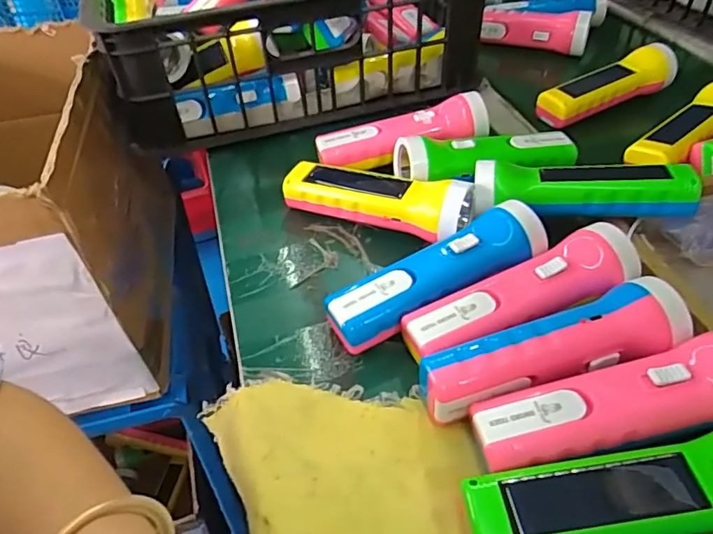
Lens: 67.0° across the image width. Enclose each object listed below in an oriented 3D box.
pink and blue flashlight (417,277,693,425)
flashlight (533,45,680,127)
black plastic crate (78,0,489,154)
[{"bbox_3d":[0.119,0.051,0.330,0.164,0.053,0.050,-10,45,-10],"label":"pink and blue flashlight"},{"bbox_3d":[0.278,-0.203,0.594,0.164,0.047,0.042,-17,46,-17],"label":"flashlight"},{"bbox_3d":[-0.129,-0.395,0.737,0.403,0.154,0.603,-11,45,-11],"label":"black plastic crate"}]

